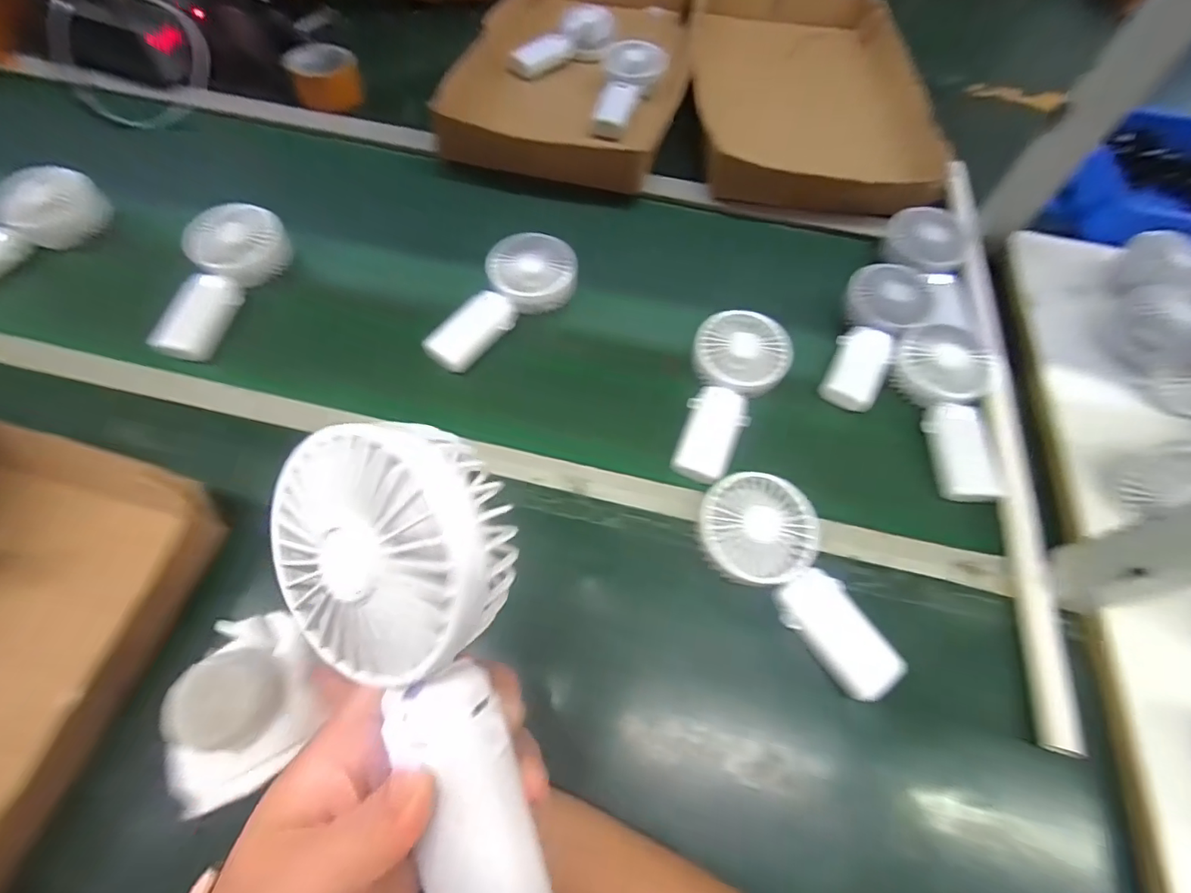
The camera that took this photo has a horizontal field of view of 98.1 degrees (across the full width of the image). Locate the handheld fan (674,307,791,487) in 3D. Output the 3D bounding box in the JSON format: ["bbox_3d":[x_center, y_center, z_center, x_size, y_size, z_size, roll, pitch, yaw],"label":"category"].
[{"bbox_3d":[0.126,-0.052,0.500,0.088,0.032,0.182,23,64,10],"label":"handheld fan"}]

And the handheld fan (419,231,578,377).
[{"bbox_3d":[-0.107,-0.157,0.549,0.093,0.042,0.185,39,67,17],"label":"handheld fan"}]

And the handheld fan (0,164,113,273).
[{"bbox_3d":[-0.657,-0.237,0.590,0.040,0.073,0.196,24,64,11],"label":"handheld fan"}]

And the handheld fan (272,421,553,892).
[{"bbox_3d":[-0.059,0.082,0.176,0.078,0.042,0.177,-13,93,-9],"label":"handheld fan"}]

